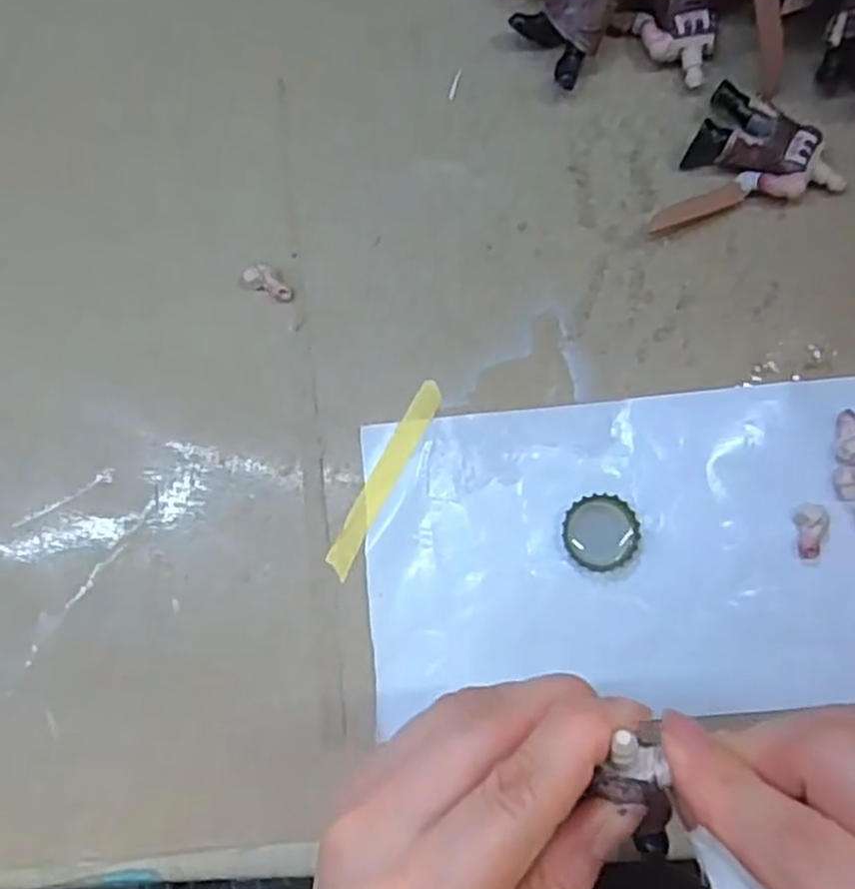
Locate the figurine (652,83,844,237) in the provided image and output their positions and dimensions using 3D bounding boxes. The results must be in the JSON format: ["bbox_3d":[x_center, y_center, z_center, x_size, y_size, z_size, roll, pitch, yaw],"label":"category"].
[{"bbox_3d":[0.129,-0.103,0.296,0.058,0.018,0.058,26,84,5],"label":"figurine"}]

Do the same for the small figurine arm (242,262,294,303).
[{"bbox_3d":[-0.064,-0.065,0.307,0.021,0.006,0.010,31,84,-7],"label":"small figurine arm"}]

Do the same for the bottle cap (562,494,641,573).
[{"bbox_3d":[0.066,0.034,0.288,0.028,0.007,0.028,0,83,2],"label":"bottle cap"}]

